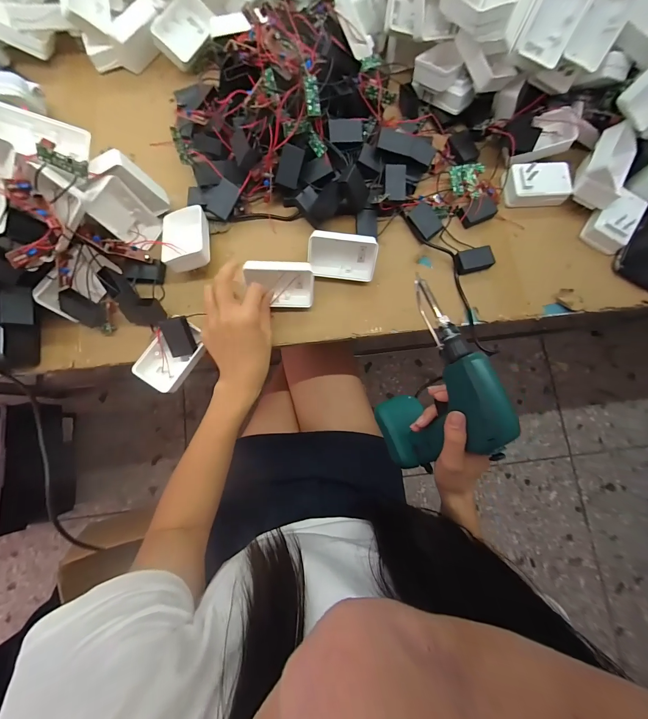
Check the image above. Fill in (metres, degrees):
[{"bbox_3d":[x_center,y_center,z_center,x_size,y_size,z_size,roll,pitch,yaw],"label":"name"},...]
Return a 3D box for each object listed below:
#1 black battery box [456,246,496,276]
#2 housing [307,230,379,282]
[{"bbox_3d":[0.215,-0.142,0.452,0.053,0.013,0.033,-13,86,-7],"label":"black battery box"},{"bbox_3d":[0.025,-0.139,0.432,0.089,0.028,0.061,10,116,-1],"label":"housing"}]

